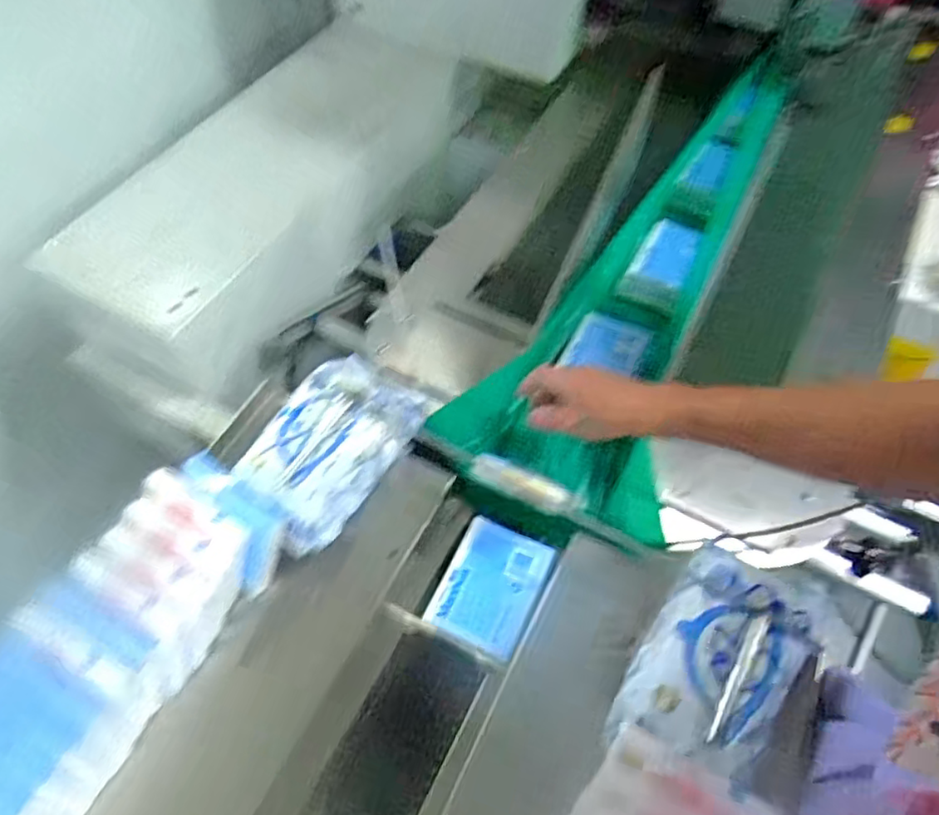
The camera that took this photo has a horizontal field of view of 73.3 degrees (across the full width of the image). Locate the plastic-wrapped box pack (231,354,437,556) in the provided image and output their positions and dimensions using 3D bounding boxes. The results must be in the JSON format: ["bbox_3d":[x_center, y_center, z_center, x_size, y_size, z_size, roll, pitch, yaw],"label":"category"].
[{"bbox_3d":[-0.142,0.032,0.643,0.124,0.051,0.197,33,64,16],"label":"plastic-wrapped box pack"}]

